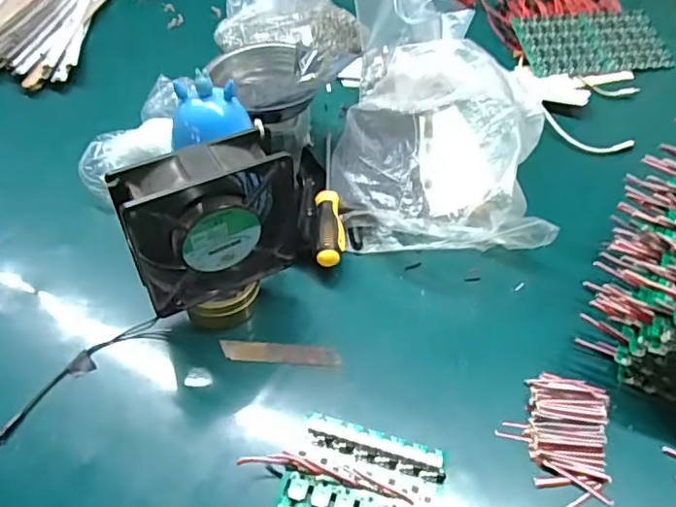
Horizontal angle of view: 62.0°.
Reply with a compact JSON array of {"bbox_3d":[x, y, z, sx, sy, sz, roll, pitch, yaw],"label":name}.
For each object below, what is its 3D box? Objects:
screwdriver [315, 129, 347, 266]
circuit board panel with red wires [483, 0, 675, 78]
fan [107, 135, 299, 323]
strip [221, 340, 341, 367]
[{"bbox_3d":[-0.009,-0.065,0.556,0.026,0.026,0.193,-2,49,-2],"label":"screwdriver"},{"bbox_3d":[0.318,-0.329,0.784,0.190,0.030,0.235,-12,50,-10],"label":"circuit board panel with red wires"},{"bbox_3d":[-0.094,-0.024,0.423,0.120,0.115,0.044,-23,53,-19],"label":"fan"},{"bbox_3d":[-0.047,0.081,0.458,0.096,0.004,0.019,3,48,0],"label":"strip"}]

